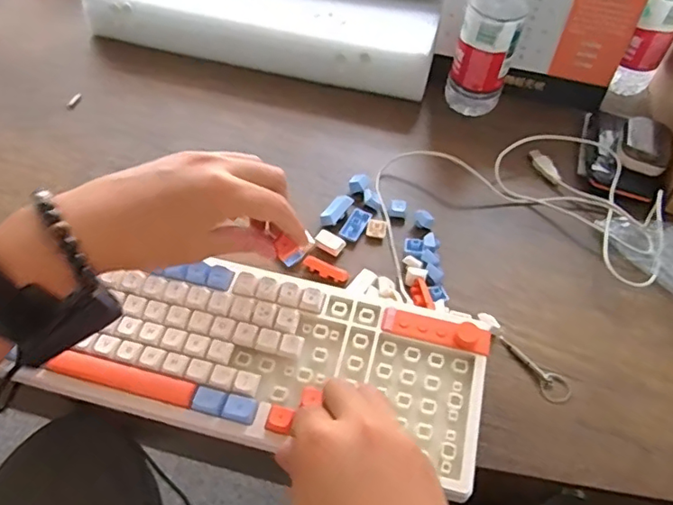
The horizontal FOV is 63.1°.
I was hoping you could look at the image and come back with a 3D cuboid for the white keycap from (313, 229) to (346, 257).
[{"bbox_3d":[-0.006,-0.010,0.522,0.028,0.009,0.018,27,56,16],"label":"white keycap"}]

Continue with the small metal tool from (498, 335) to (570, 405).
[{"bbox_3d":[0.168,0.094,0.459,0.024,0.004,0.070,-23,58,-19],"label":"small metal tool"}]

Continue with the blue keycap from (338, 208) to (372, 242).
[{"bbox_3d":[0.020,-0.028,0.538,0.019,0.009,0.035,30,57,18],"label":"blue keycap"}]

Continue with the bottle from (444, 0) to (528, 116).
[{"bbox_3d":[0.169,-0.250,0.591,0.061,0.221,0.058,15,54,8],"label":"bottle"}]

